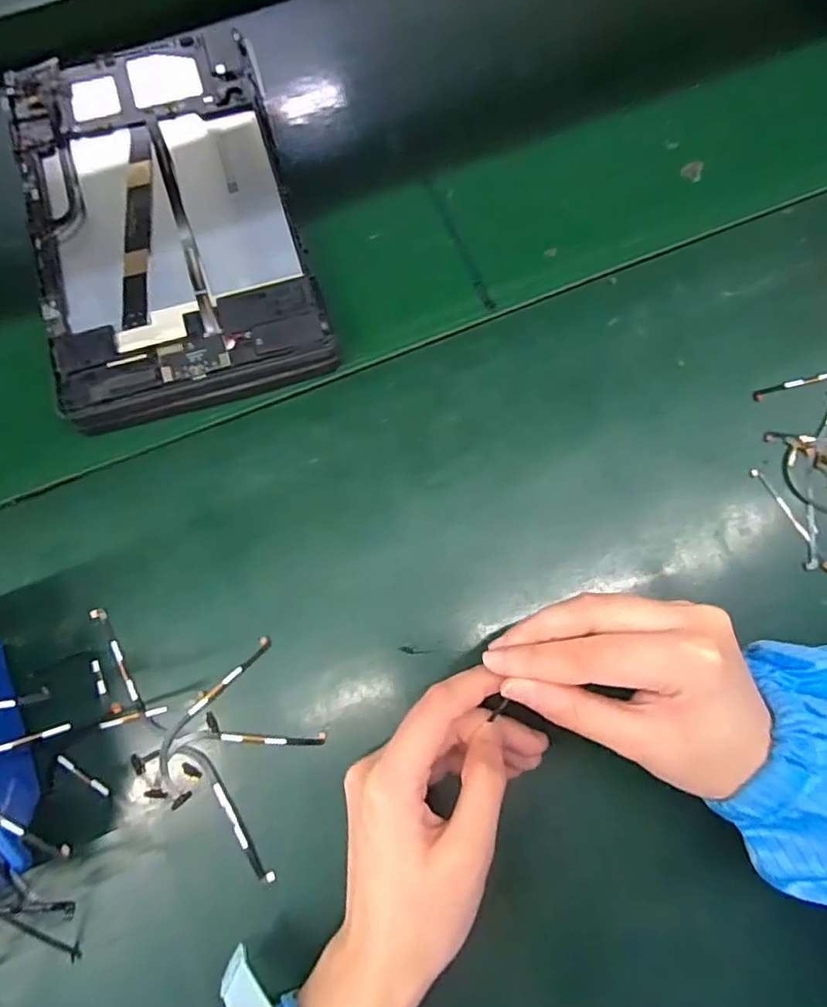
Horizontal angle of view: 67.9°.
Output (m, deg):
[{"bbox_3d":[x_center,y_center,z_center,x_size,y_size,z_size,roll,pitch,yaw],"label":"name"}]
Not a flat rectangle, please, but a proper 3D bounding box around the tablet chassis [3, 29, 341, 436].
[{"bbox_3d":[-0.149,-0.172,0.369,0.150,0.022,0.249,-16,77,-5],"label":"tablet chassis"}]

